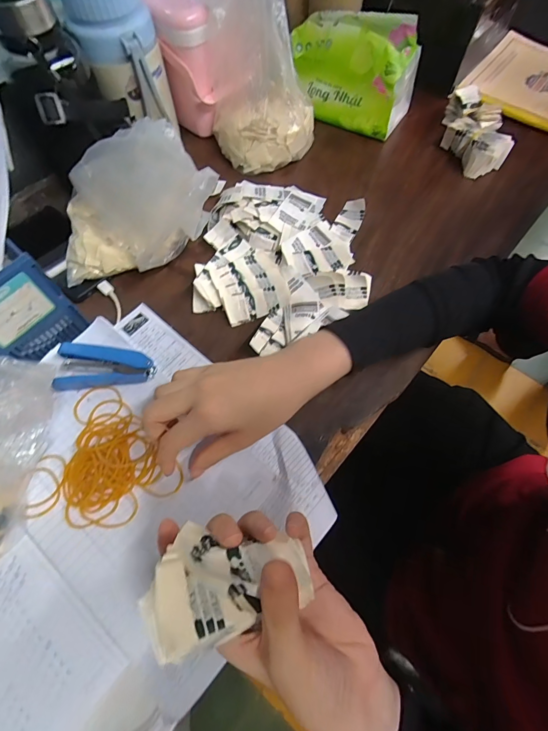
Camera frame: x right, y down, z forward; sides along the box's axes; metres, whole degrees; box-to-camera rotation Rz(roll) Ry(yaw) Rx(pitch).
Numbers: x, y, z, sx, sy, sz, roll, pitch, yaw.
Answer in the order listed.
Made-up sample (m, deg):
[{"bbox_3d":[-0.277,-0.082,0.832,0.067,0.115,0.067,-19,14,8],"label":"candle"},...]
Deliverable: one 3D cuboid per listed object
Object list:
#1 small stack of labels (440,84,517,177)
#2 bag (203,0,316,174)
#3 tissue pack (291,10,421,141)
[{"bbox_3d":[0.309,-0.355,0.549,0.091,0.050,0.151,15,66,7],"label":"small stack of labels"},{"bbox_3d":[-0.015,-0.380,0.456,0.138,0.200,0.125,-11,65,-5],"label":"bag"},{"bbox_3d":[0.114,-0.443,0.539,0.185,0.117,0.093,29,68,13],"label":"tissue pack"}]

